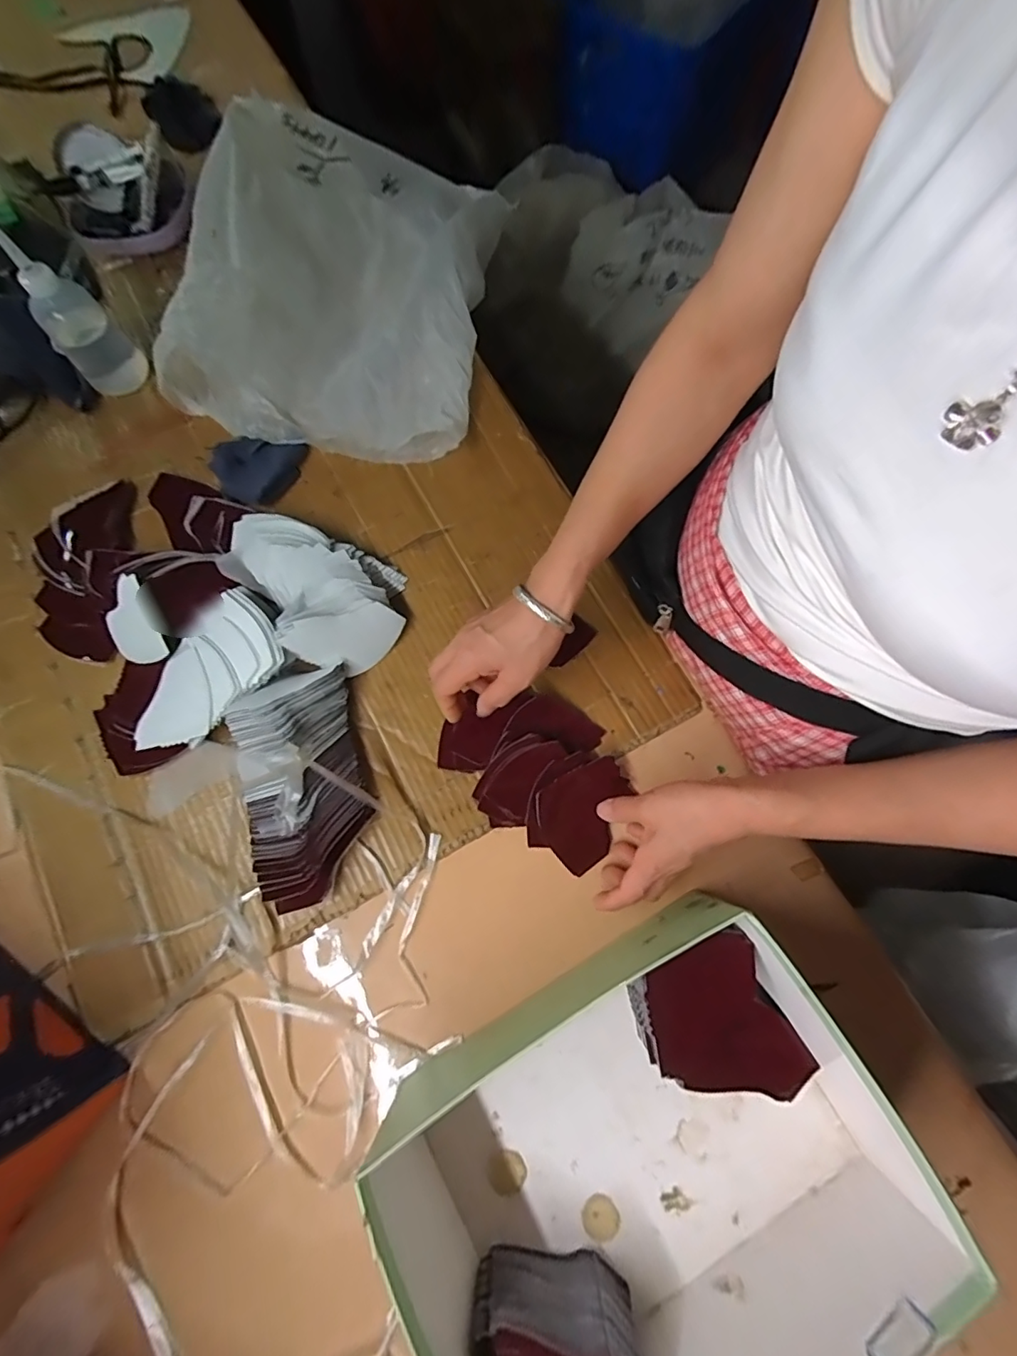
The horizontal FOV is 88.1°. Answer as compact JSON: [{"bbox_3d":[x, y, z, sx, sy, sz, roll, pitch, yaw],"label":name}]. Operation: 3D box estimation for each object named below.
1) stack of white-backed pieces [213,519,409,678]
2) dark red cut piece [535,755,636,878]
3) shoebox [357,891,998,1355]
[{"bbox_3d":[-0.191,-0.085,0.502,0.178,0.058,0.118,26,77,7],"label":"stack of white-backed pieces"},{"bbox_3d":[0.071,0.119,0.463,0.085,0.018,0.077,-29,77,-6],"label":"dark red cut piece"},{"bbox_3d":[0.090,0.337,0.359,0.331,0.117,0.245,-27,77,-6],"label":"shoebox"}]

